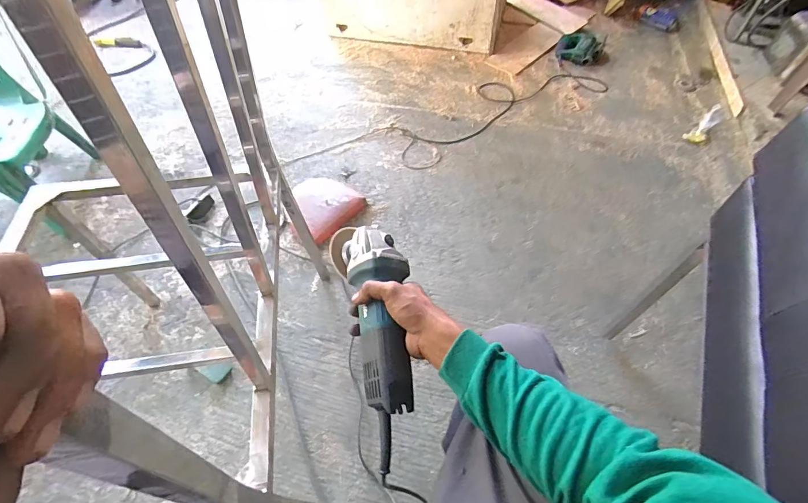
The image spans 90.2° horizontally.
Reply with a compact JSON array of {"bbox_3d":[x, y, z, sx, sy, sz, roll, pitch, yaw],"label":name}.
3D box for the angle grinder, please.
[{"bbox_3d":[-0.032,0.099,0.524,0.097,0.069,0.307,-10,64,-6],"label":"angle grinder"}]

